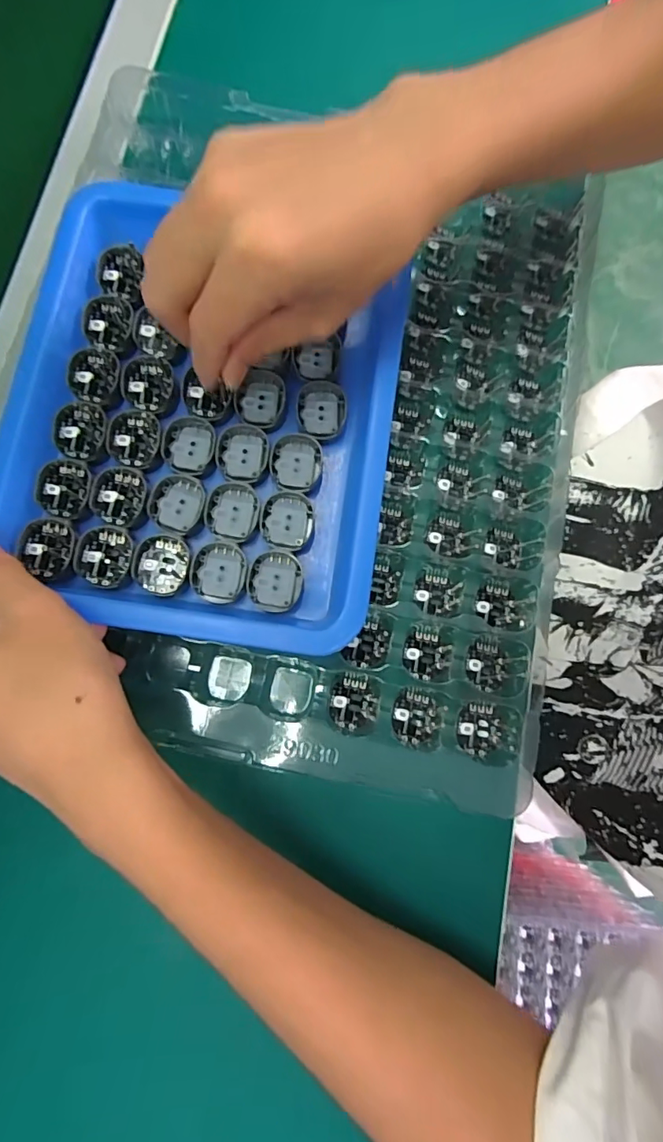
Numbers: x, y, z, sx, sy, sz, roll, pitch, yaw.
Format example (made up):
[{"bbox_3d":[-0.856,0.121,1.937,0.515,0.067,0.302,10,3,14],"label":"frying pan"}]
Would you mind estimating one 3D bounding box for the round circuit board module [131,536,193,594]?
[{"bbox_3d":[-0.079,-0.003,0.230,0.025,0.004,0.028,0,79,0],"label":"round circuit board module"}]

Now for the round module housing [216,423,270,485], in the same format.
[{"bbox_3d":[-0.044,-0.058,0.243,0.026,0.006,0.030,0,79,0],"label":"round module housing"}]

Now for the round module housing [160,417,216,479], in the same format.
[{"bbox_3d":[-0.070,-0.060,0.244,0.025,0.006,0.029,0,79,0],"label":"round module housing"}]

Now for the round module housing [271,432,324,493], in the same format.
[{"bbox_3d":[-0.017,-0.054,0.243,0.025,0.004,0.028,-1,79,0],"label":"round module housing"}]

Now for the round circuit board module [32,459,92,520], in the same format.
[{"bbox_3d":[-0.127,-0.039,0.234,0.024,0.004,0.029,-3,79,-1],"label":"round circuit board module"}]

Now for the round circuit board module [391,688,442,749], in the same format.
[{"bbox_3d":[0.043,0.073,0.248,0.025,0.007,0.027,3,79,1],"label":"round circuit board module"}]

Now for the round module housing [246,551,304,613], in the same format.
[{"bbox_3d":[-0.027,0.005,0.231,0.025,0.004,0.028,1,79,0],"label":"round module housing"}]

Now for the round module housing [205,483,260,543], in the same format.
[{"bbox_3d":[-0.048,-0.029,0.239,0.025,0.004,0.028,6,79,1],"label":"round module housing"}]

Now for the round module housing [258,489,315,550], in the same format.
[{"bbox_3d":[-0.021,-0.025,0.237,0.025,0.004,0.028,9,79,2],"label":"round module housing"}]

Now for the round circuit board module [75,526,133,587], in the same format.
[{"bbox_3d":[-0.104,-0.007,0.228,0.026,0.004,0.028,0,79,0],"label":"round circuit board module"}]

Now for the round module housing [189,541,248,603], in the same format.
[{"bbox_3d":[-0.053,0.000,0.231,0.025,0.004,0.028,0,79,0],"label":"round module housing"}]

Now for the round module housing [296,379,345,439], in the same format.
[{"bbox_3d":[-0.005,-0.081,0.249,0.024,0.005,0.028,0,79,0],"label":"round module housing"}]

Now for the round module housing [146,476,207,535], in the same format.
[{"bbox_3d":[-0.074,-0.032,0.237,0.026,0.004,0.029,0,79,0],"label":"round module housing"}]

